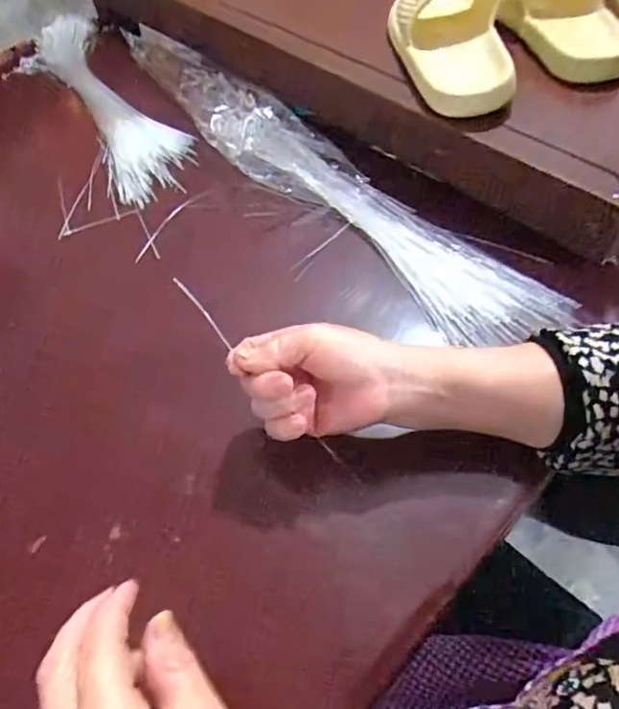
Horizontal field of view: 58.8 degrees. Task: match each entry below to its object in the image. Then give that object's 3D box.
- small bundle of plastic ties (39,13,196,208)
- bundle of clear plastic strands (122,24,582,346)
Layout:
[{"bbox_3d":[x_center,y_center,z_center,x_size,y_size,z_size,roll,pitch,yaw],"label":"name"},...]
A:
[{"bbox_3d":[-0.277,-0.357,0.749,0.104,0.026,0.484,-26,57,-14],"label":"small bundle of plastic ties"},{"bbox_3d":[-0.033,-0.227,0.624,0.121,0.035,0.725,-37,60,-21],"label":"bundle of clear plastic strands"}]

